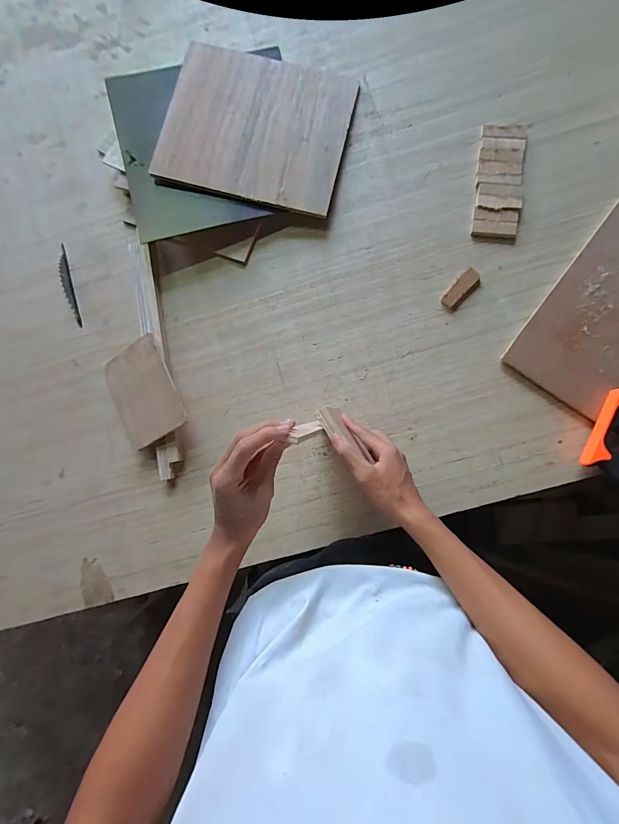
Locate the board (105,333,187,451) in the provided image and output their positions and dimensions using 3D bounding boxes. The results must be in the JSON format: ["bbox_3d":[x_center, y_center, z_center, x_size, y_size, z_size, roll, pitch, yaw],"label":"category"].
[{"bbox_3d":[-0.264,-0.032,0.582,0.106,0.013,0.157,-29,80,11],"label":"board"}]

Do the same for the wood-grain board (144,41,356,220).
[{"bbox_3d":[-0.084,-0.467,0.596,0.286,0.007,0.249,13,84,-2],"label":"wood-grain board"}]

